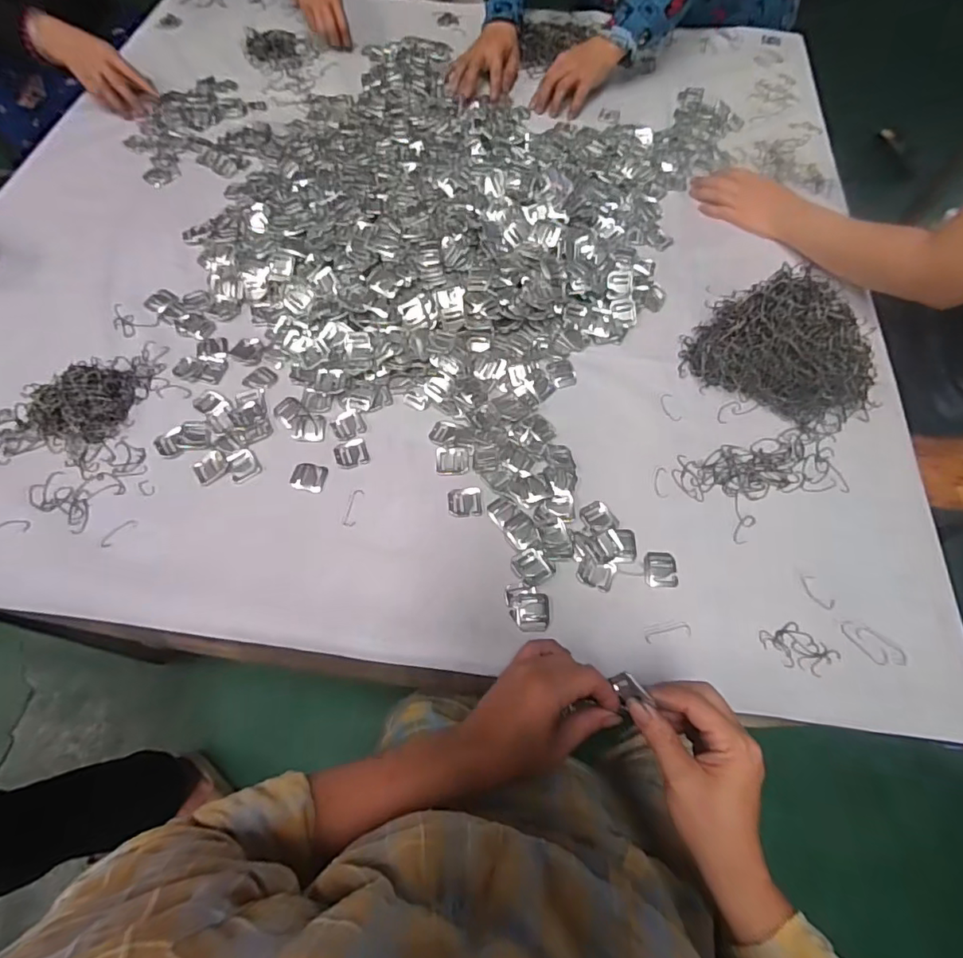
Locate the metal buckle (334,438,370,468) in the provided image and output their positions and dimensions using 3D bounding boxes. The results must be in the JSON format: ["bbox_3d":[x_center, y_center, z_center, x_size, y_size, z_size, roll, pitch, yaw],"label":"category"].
[{"bbox_3d":[-0.141,-0.028,0.571,0.034,0.004,0.033,-17,65,-10],"label":"metal buckle"}]

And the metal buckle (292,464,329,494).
[{"bbox_3d":[-0.184,-0.003,0.559,0.036,0.004,0.030,13,64,5],"label":"metal buckle"}]

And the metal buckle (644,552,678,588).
[{"bbox_3d":[0.178,0.090,0.522,0.031,0.006,0.035,3,63,0],"label":"metal buckle"}]

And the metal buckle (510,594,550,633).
[{"bbox_3d":[0.047,0.126,0.495,0.035,0.004,0.034,0,63,-2],"label":"metal buckle"}]

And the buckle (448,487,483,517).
[{"bbox_3d":[-0.016,0.024,0.549,0.036,0.004,0.031,-1,63,-2],"label":"buckle"}]

